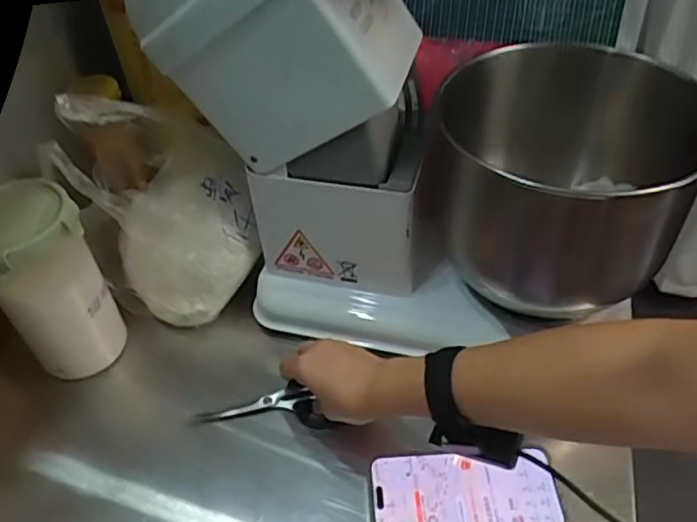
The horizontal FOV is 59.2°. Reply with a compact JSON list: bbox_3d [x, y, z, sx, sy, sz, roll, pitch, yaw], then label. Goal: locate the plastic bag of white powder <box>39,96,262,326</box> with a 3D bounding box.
[{"bbox_3d":[-0.184,-0.051,0.617,0.156,0.253,0.097,-24,48,-20],"label":"plastic bag of white powder"}]

